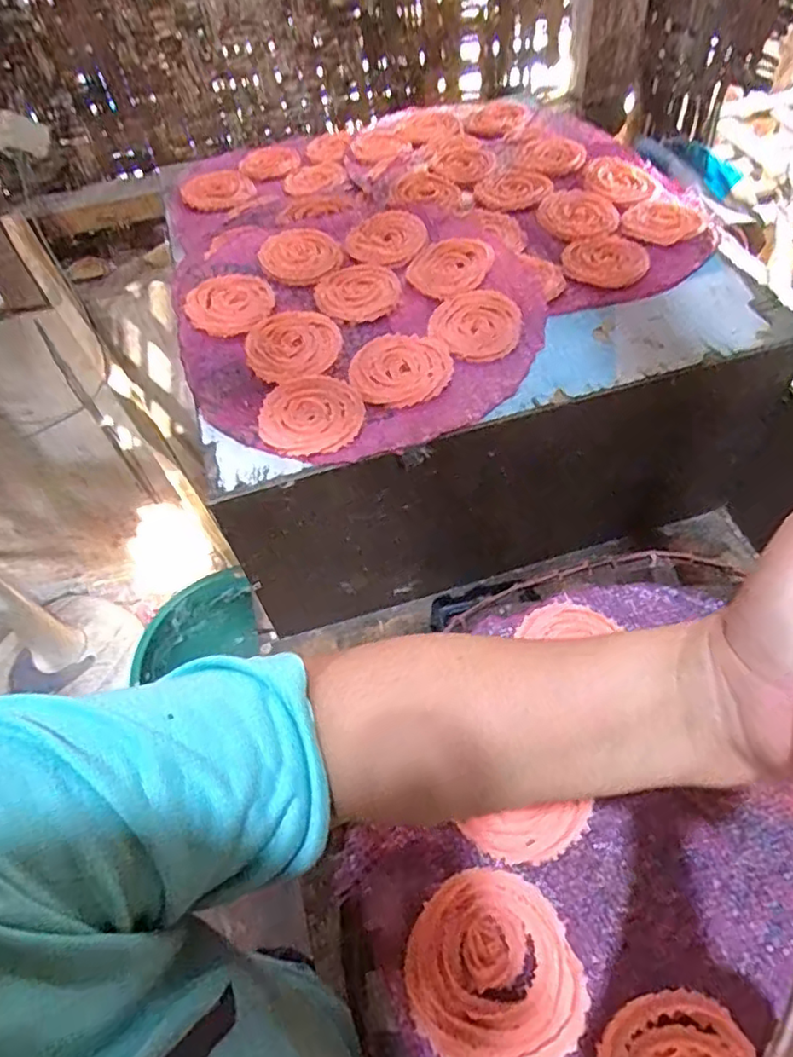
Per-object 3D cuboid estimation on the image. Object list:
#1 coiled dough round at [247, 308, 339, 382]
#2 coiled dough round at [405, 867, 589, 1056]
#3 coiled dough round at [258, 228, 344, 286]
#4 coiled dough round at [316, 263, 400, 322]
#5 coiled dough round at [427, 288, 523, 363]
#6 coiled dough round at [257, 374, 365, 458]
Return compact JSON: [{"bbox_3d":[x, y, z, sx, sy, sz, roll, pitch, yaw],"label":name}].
[{"bbox_3d":[-0.093,-0.166,0.560,0.082,0.009,0.084,-2,57,3],"label":"coiled dough round"},{"bbox_3d":[0.047,0.218,0.307,0.080,0.011,0.082,-23,59,-11],"label":"coiled dough round"},{"bbox_3d":[-0.098,-0.282,0.639,0.081,0.014,0.085,-2,57,3],"label":"coiled dough round"},{"bbox_3d":[-0.038,-0.231,0.602,0.079,0.007,0.082,-2,57,3],"label":"coiled dough round"},{"bbox_3d":[0.072,-0.186,0.560,0.080,0.006,0.080,-2,57,3],"label":"coiled dough round"},{"bbox_3d":[-0.070,-0.094,0.512,0.084,0.005,0.086,-2,57,3],"label":"coiled dough round"}]

